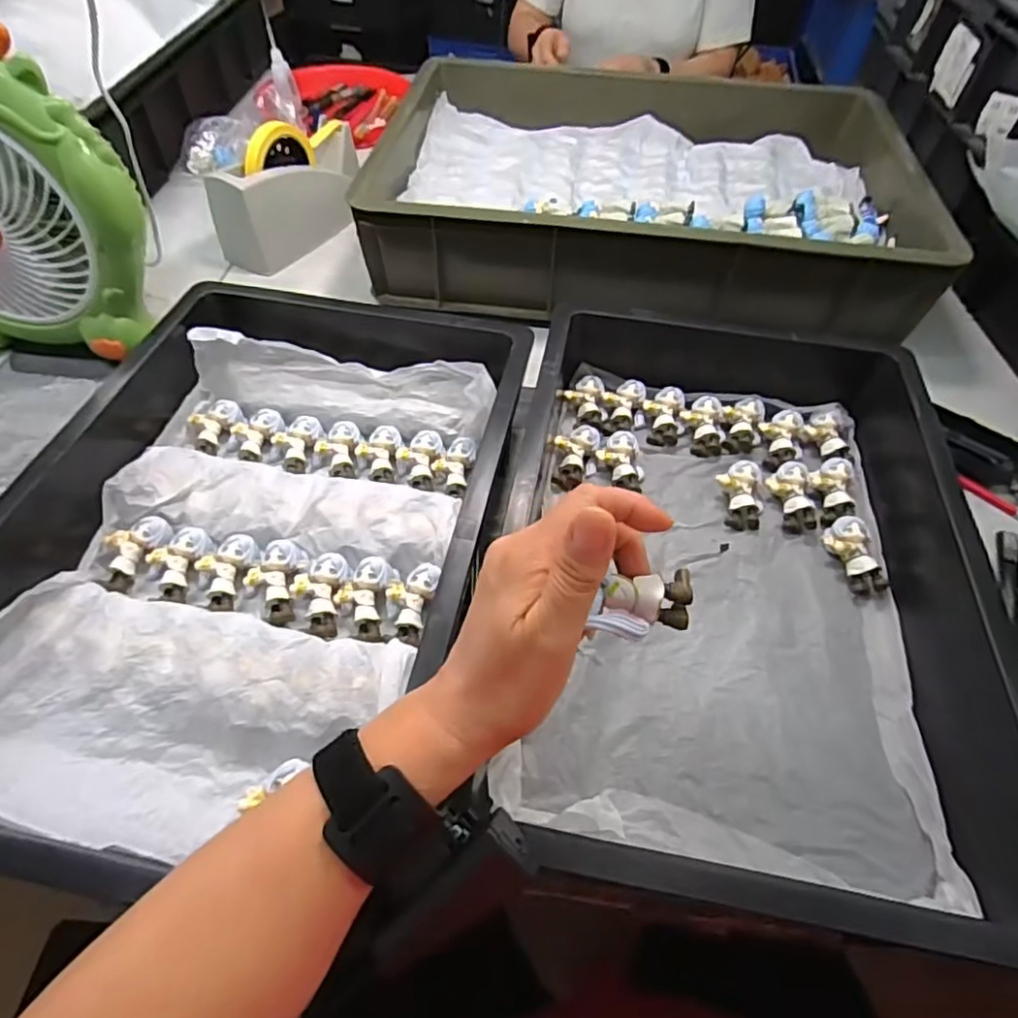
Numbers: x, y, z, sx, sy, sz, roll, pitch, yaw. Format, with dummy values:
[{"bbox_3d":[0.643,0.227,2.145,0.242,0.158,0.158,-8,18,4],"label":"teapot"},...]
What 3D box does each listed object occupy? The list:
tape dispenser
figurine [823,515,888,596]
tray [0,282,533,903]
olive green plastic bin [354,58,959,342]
[{"bbox_3d":[-0.242,-0.362,0.695,0.064,0.112,0.192,33,58,21],"label":"tape dispenser"},{"bbox_3d":[0.265,0.036,0.469,0.029,0.020,0.060,-8,70,-9],"label":"figurine"},{"bbox_3d":[-0.172,-0.003,0.439,0.326,0.088,0.440,8,53,4],"label":"tray"},{"bbox_3d":[0.154,-0.375,0.707,0.558,0.108,0.415,6,53,2],"label":"olive green plastic bin"}]

